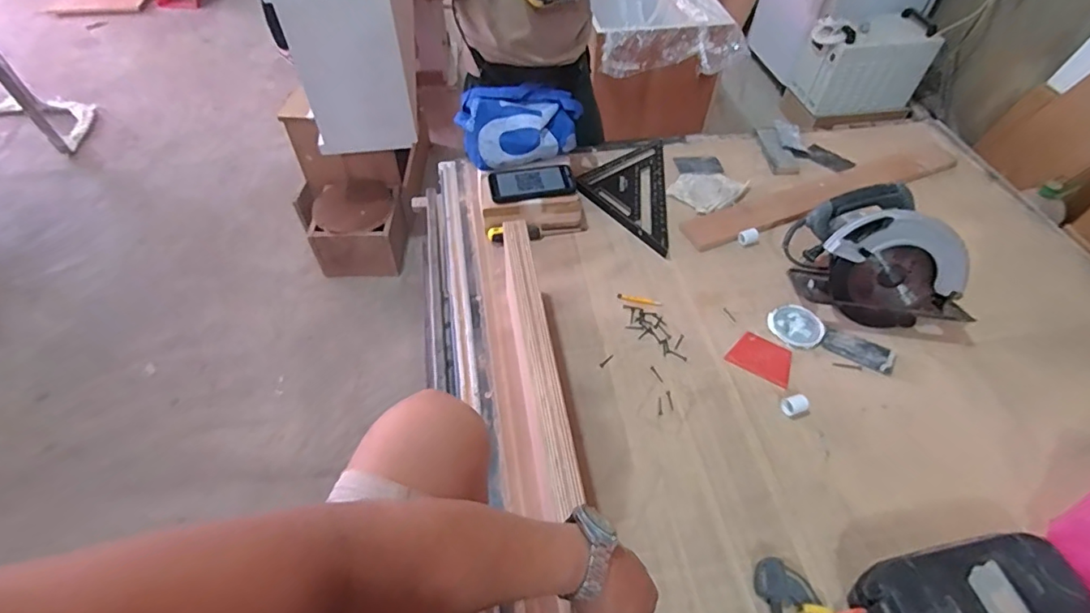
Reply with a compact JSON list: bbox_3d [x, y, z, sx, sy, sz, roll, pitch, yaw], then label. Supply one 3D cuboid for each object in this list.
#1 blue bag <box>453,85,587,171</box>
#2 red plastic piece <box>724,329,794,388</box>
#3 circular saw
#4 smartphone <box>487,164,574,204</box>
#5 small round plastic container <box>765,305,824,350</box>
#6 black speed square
[{"bbox_3d":[-0.057,-0.402,1.159,0.270,0.094,0.184,-4,51,-4],"label":"blue bag"},{"bbox_3d":[0.388,0.092,0.941,0.105,0.006,0.080,27,58,21],"label":"red plastic piece"},{"bbox_3d":[0.585,-0.088,0.925,0.291,0.189,0.172,12,53,11],"label":"circular saw"},{"bbox_3d":[-0.029,-0.258,1.101,0.179,0.020,0.082,-7,62,7],"label":"smartphone"},{"bbox_3d":[0.466,0.034,0.979,0.089,0.009,0.098,-26,55,-17],"label":"small round plastic container"},{"bbox_3d":[0.177,-0.270,1.212,0.195,0.029,0.379,4,52,5],"label":"black speed square"}]

